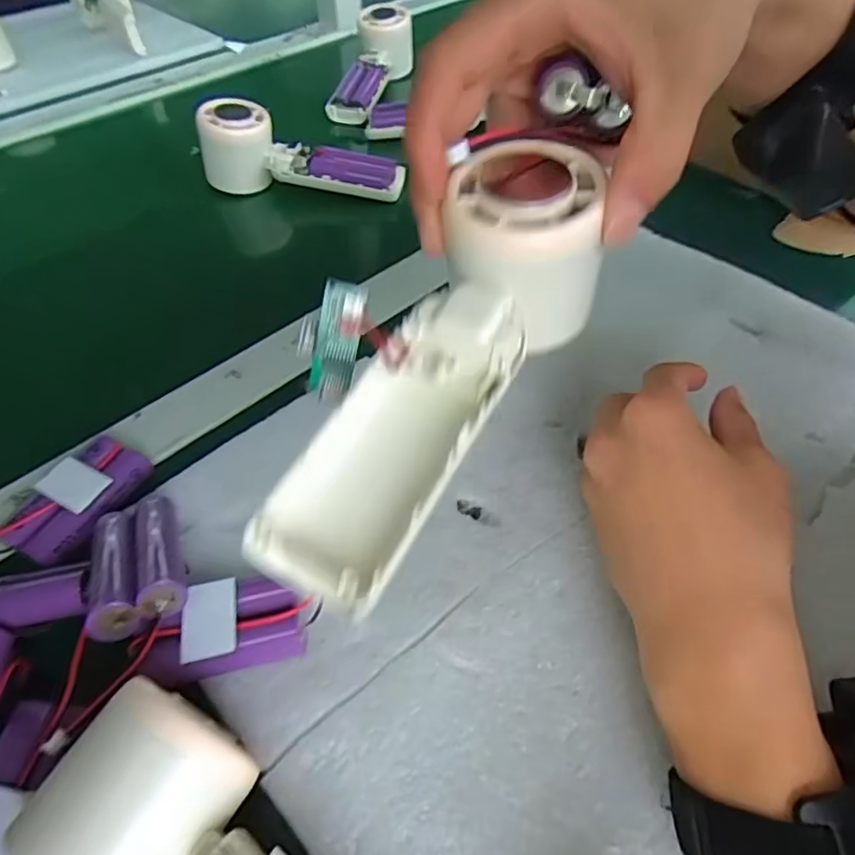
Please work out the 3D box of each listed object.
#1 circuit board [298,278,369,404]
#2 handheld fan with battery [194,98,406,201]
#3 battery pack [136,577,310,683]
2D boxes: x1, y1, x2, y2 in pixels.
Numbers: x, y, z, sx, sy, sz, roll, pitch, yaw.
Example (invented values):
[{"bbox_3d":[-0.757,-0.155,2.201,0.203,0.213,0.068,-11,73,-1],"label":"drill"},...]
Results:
[{"bbox_3d":[-0.033,-0.029,0.202,0.018,0.042,0.011,21,21,17],"label":"circuit board"},{"bbox_3d":[-0.101,-0.224,0.475,0.160,0.051,0.040,9,52,8],"label":"handheld fan with battery"},{"bbox_3d":[-0.080,0.082,0.238,0.062,0.022,0.034,-12,52,-9],"label":"battery pack"}]

